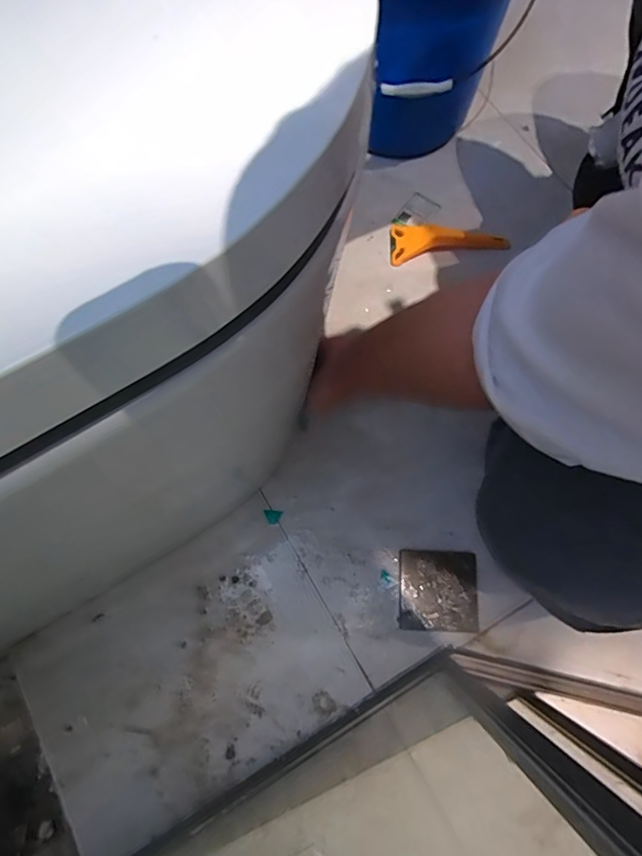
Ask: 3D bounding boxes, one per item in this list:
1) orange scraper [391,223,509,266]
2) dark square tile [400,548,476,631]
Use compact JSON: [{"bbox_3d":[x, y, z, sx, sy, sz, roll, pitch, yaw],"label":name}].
[{"bbox_3d":[0.183,-0.272,0.687,0.170,0.034,0.049,-9,75,-1],"label":"orange scraper"},{"bbox_3d":[0.137,0.190,0.567,0.088,0.010,0.086,0,75,10],"label":"dark square tile"}]

